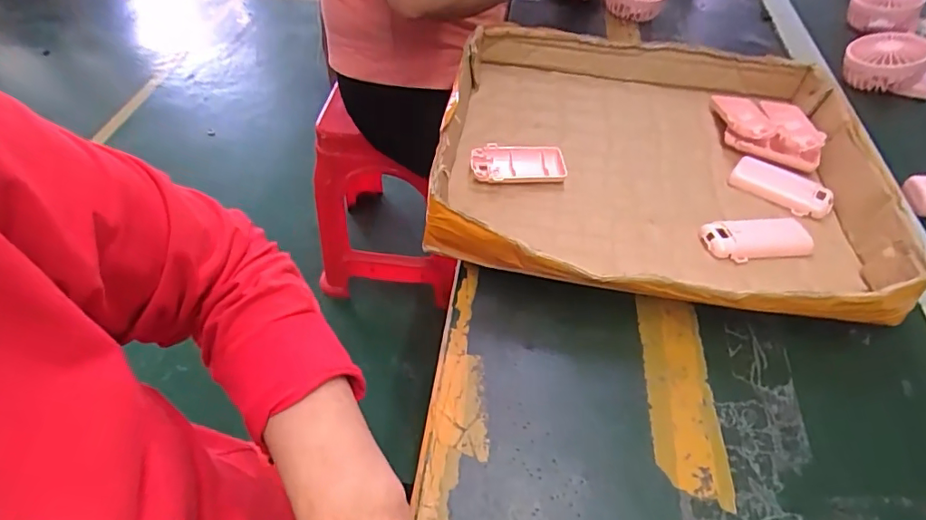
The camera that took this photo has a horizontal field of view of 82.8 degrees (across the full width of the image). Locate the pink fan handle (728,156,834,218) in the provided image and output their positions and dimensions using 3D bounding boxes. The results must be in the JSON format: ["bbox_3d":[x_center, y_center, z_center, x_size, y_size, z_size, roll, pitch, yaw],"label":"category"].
[{"bbox_3d":[0.323,-0.073,0.533,0.092,0.018,0.039,35,58,24],"label":"pink fan handle"}]

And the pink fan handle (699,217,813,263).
[{"bbox_3d":[0.266,-0.018,0.478,0.090,0.016,0.041,-4,51,-5],"label":"pink fan handle"}]

